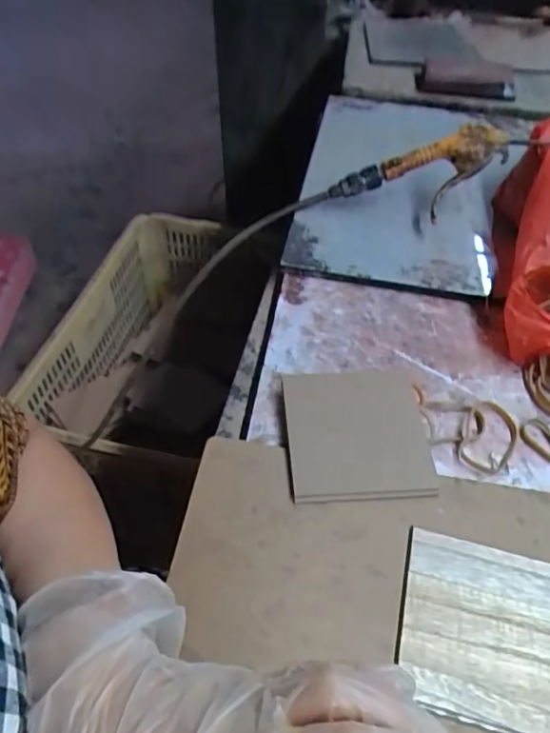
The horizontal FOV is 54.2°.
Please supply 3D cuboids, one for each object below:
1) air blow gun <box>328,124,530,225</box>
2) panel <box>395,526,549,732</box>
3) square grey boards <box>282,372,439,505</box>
[{"bbox_3d":[0.167,-0.205,0.584,0.214,0.055,0.068,-15,50,3],"label":"air blow gun"},{"bbox_3d":[0.133,0.163,0.332,0.109,0.005,0.106,13,50,8],"label":"panel"},{"bbox_3d":[0.064,0.050,0.420,0.108,0.013,0.114,-2,49,-4],"label":"square grey boards"}]

